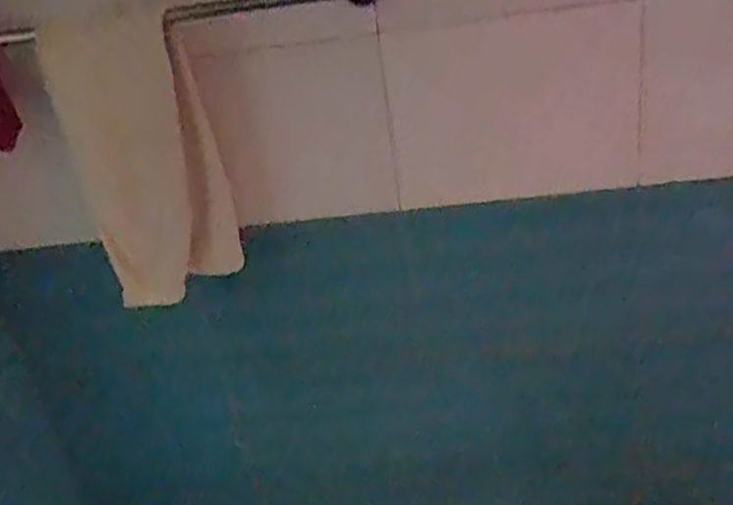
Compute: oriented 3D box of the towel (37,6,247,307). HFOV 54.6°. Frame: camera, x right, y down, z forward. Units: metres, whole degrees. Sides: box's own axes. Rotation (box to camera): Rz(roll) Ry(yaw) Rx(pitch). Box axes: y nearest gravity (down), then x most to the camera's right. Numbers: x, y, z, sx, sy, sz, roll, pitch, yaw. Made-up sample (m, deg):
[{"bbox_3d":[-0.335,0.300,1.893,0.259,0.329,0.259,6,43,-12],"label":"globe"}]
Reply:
[{"bbox_3d":[-0.279,-0.114,0.917,0.178,0.364,0.056,-13,25,-12],"label":"towel"}]

